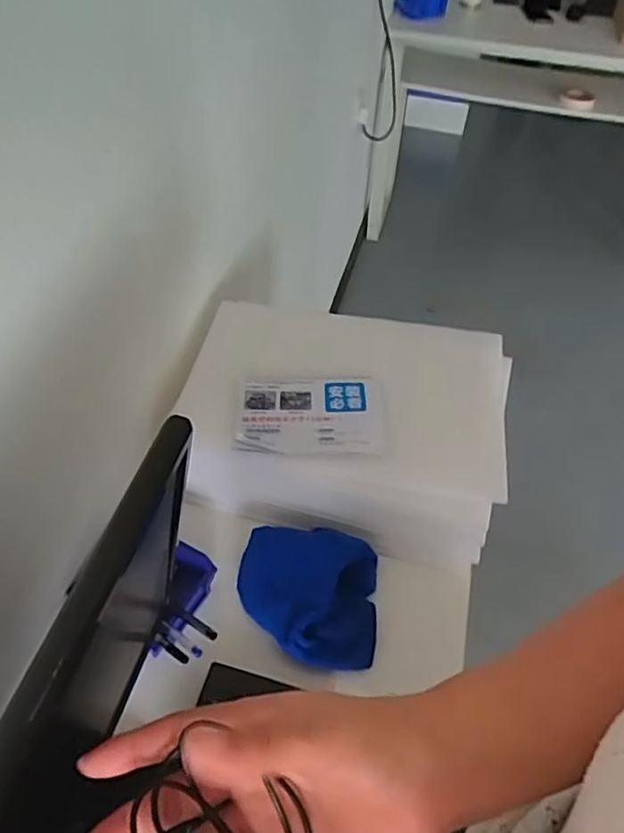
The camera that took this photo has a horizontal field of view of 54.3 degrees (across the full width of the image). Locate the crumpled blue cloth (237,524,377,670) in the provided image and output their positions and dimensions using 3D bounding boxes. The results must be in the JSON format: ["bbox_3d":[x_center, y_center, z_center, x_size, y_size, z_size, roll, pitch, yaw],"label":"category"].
[{"bbox_3d":[-0.005,0.185,0.639,0.142,0.037,0.135,4,49,1],"label":"crumpled blue cloth"}]

